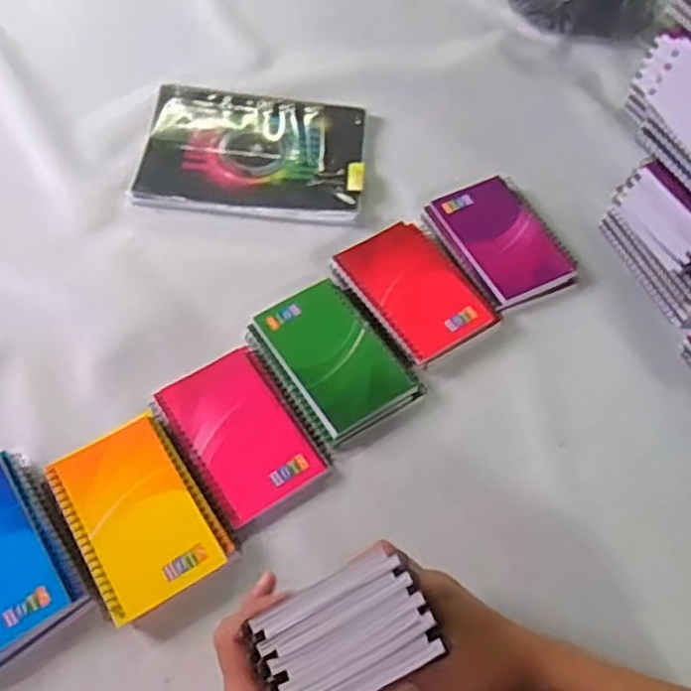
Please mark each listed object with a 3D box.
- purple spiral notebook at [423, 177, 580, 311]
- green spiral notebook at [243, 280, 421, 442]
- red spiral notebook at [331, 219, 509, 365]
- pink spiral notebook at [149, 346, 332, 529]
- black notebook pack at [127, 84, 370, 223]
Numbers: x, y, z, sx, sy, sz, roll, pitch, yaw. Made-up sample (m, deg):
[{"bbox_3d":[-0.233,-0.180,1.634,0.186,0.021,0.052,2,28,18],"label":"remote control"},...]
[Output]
[{"bbox_3d":[0.150,-0.101,0.673,0.103,0.020,0.137,-23,63,-17],"label":"purple spiral notebook"},{"bbox_3d":[-0.011,0.009,0.596,0.092,0.012,0.135,-30,66,-20],"label":"green spiral notebook"},{"bbox_3d":[0.064,-0.050,0.631,0.098,0.024,0.129,-30,65,-20],"label":"red spiral notebook"},{"bbox_3d":[-0.082,0.068,0.560,0.094,0.011,0.129,-30,66,-20],"label":"pink spiral notebook"},{"bbox_3d":[-0.090,-0.197,0.716,0.221,0.016,0.151,6,59,-1],"label":"black notebook pack"}]

